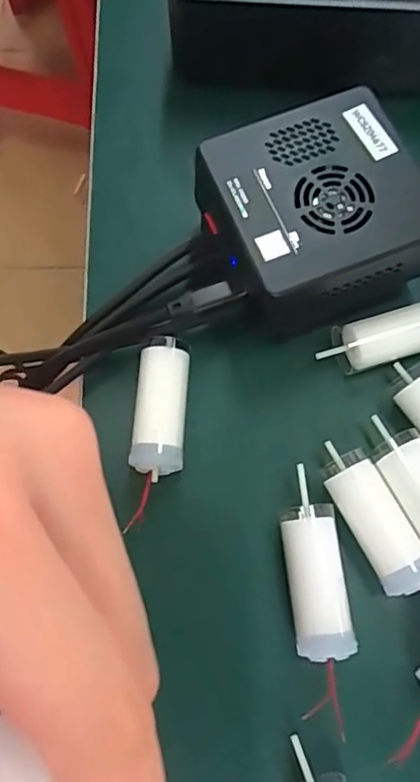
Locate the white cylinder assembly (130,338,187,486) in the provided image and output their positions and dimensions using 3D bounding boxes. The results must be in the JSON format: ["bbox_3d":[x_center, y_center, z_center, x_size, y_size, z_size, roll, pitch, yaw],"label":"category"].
[{"bbox_3d":[-0.019,0.008,0.245,0.019,0.023,0.054,2,73,2],"label":"white cylinder assembly"}]

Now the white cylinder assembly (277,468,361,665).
[{"bbox_3d":[0.038,0.065,0.227,0.020,0.024,0.065,-6,73,0],"label":"white cylinder assembly"}]

